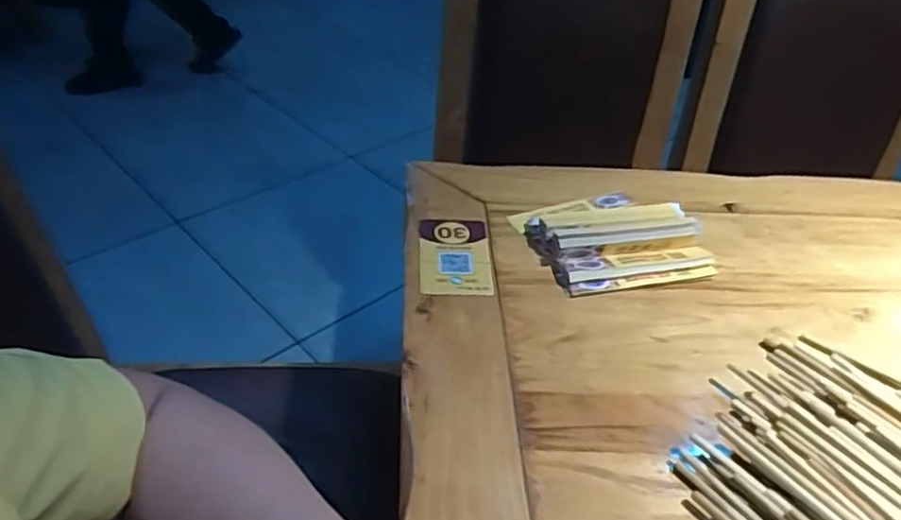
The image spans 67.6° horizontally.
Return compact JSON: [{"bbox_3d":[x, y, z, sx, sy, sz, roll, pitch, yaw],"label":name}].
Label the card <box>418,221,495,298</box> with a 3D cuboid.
[{"bbox_3d":[0.004,-0.002,0.670,0.070,0.005,0.113,2,42,-6],"label":"card"}]

